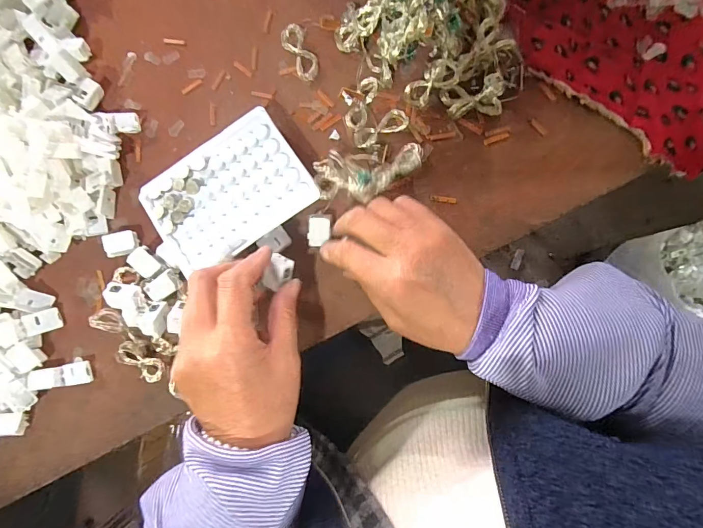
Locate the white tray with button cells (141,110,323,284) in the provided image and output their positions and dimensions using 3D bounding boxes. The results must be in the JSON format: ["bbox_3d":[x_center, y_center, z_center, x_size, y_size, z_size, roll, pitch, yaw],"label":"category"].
[{"bbox_3d":[-0.105,-0.060,0.324,0.131,0.007,0.097,-36,83,-1],"label":"white tray with button cells"}]

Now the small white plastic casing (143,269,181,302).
[{"bbox_3d":[-0.164,0.018,0.332,0.028,0.008,0.020,-32,82,2],"label":"small white plastic casing"}]

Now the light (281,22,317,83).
[{"bbox_3d":[-0.048,-0.198,0.357,0.023,0.010,0.053,-23,82,3],"label":"light"}]

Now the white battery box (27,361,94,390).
[{"bbox_3d":[-0.261,0.101,0.342,0.055,0.010,0.019,-11,83,5],"label":"white battery box"}]

